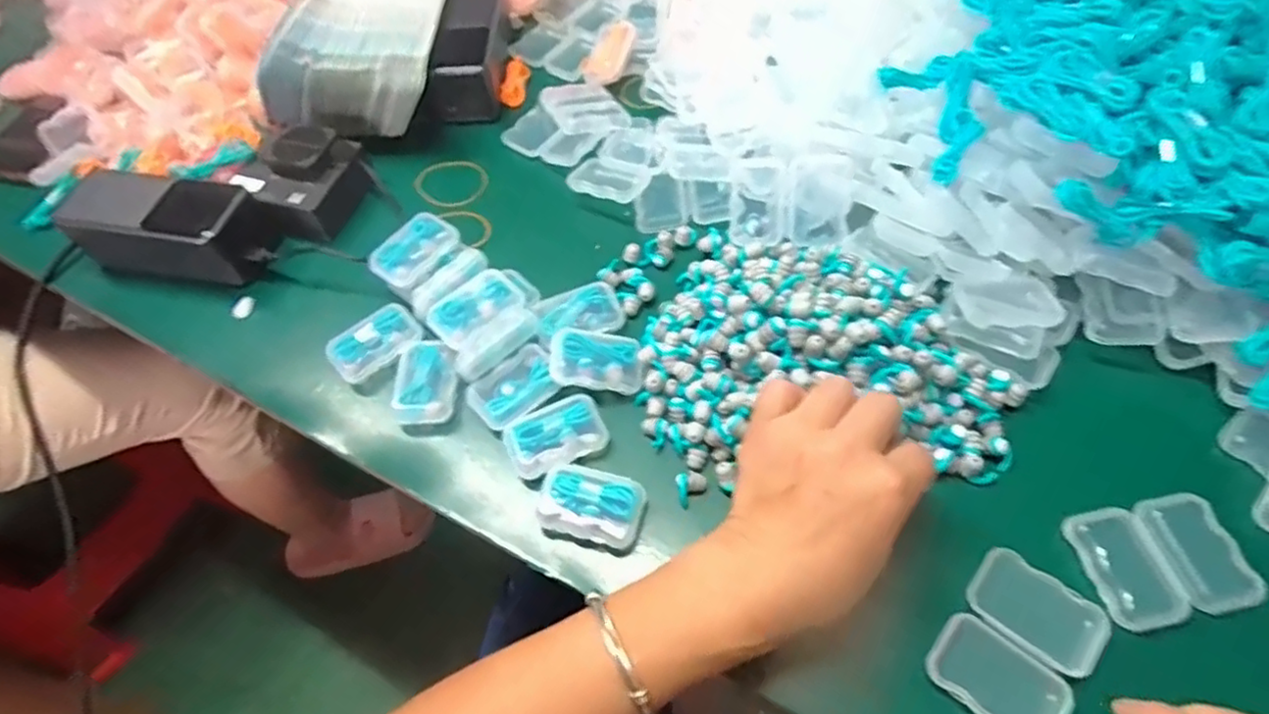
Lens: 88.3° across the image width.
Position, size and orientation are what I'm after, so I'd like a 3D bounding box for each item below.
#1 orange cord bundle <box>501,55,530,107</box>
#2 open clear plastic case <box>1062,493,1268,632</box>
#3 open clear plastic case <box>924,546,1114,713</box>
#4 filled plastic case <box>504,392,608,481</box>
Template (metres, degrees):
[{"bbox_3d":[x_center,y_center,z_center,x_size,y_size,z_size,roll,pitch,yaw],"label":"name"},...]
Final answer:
[{"bbox_3d":[-0.099,-0.231,0.550,0.017,0.019,0.052,0,58,4],"label":"orange cord bundle"},{"bbox_3d":[0.258,0.097,0.317,0.077,0.007,0.055,-11,57,-3],"label":"open clear plastic case"},{"bbox_3d":[0.177,0.133,0.302,0.057,0.007,0.075,36,66,23],"label":"open clear plastic case"},{"bbox_3d":[-0.045,0.047,0.376,0.053,0.020,0.036,-26,59,-12],"label":"filled plastic case"}]

